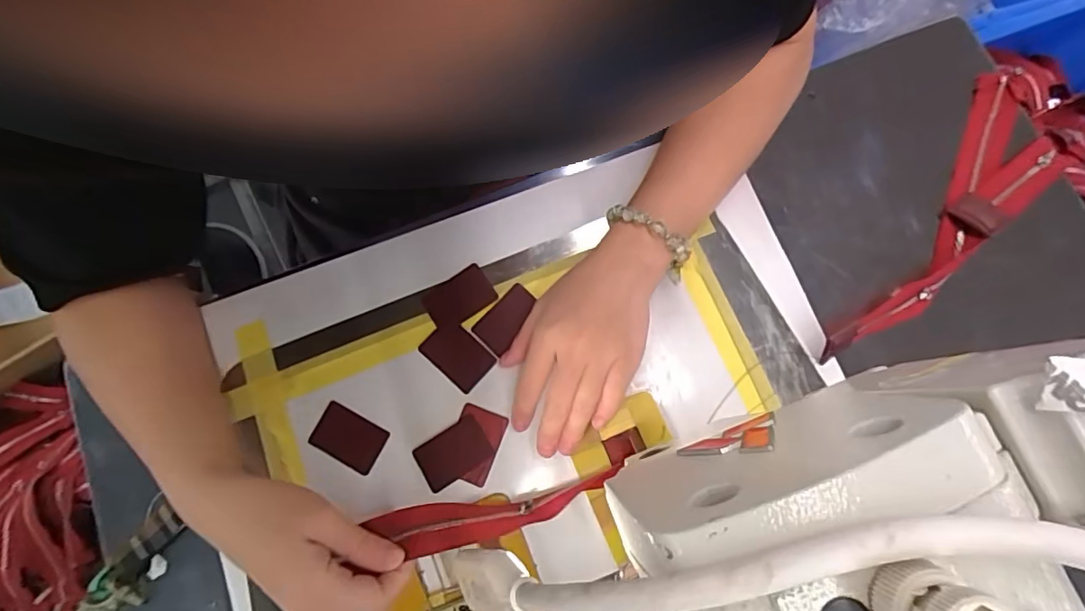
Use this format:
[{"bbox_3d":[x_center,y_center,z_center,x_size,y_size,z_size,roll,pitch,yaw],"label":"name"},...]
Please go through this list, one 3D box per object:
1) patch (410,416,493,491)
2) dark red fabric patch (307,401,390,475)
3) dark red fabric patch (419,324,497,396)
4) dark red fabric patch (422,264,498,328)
[{"bbox_3d":[-0.065,0.108,0.385,0.052,0.006,0.035,-32,80,-4],"label":"patch"},{"bbox_3d":[-0.143,0.097,0.389,0.052,0.004,0.034,28,81,7],"label":"dark red fabric patch"},{"bbox_3d":[-0.064,0.038,0.400,0.052,0.004,0.034,41,83,9],"label":"dark red fabric patch"},{"bbox_3d":[-0.064,-0.006,0.408,0.051,0.004,0.035,-33,80,-4],"label":"dark red fabric patch"}]

